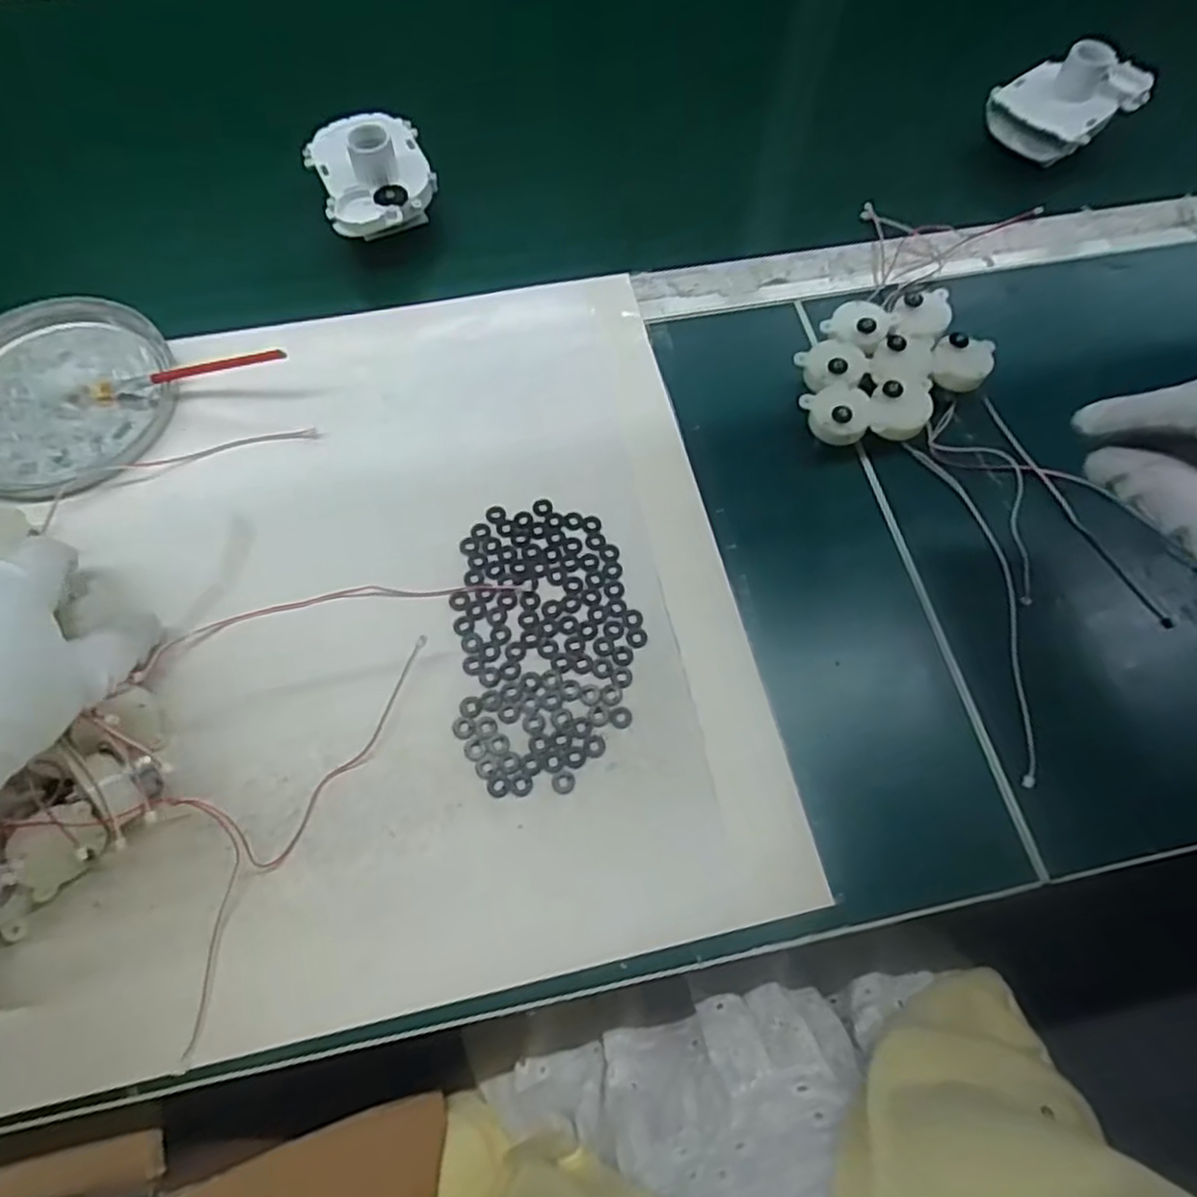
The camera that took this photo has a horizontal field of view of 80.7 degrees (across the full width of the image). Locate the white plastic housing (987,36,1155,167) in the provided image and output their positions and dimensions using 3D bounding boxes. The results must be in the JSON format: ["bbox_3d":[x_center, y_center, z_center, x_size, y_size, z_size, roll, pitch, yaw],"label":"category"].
[{"bbox_3d":[0.321,-0.340,0.479,0.092,0.056,0.067,-32,72,-13],"label":"white plastic housing"}]

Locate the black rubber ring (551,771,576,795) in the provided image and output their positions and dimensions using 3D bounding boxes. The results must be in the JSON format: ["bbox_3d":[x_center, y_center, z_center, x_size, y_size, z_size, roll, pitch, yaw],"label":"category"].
[{"bbox_3d":[-0.016,0.084,0.320,0.010,0.004,0.010,0,68,-1],"label":"black rubber ring"}]

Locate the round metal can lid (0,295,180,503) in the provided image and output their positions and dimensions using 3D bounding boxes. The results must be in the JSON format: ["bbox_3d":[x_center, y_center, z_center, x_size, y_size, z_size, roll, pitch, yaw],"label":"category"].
[{"bbox_3d":[-0.313,-0.118,0.402,0.137,0.011,0.131,0,68,-1],"label":"round metal can lid"}]

